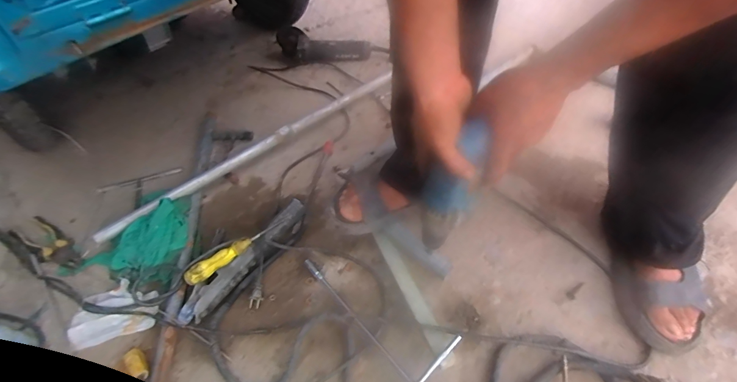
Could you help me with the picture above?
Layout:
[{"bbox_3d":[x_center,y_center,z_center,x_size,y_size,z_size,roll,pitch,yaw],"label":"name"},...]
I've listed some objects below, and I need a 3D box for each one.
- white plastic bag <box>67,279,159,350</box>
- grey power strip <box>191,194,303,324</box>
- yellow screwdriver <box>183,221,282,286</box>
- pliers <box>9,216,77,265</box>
[{"bbox_3d":[-0.431,0.201,0.614,0.138,0.024,0.093,-16,50,-12],"label":"white plastic bag"},{"bbox_3d":[-0.213,0.115,0.665,0.032,0.045,0.264,27,55,23],"label":"grey power strip"},{"bbox_3d":[-0.238,0.107,0.649,0.179,0.034,0.026,-29,54,-22],"label":"yellow screwdriver"},{"bbox_3d":[-0.624,0.094,0.709,0.172,0.022,0.052,22,53,20],"label":"pliers"}]

